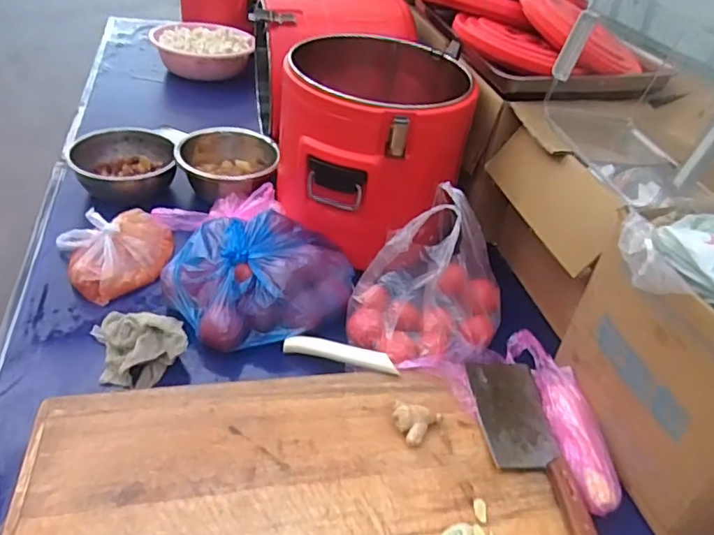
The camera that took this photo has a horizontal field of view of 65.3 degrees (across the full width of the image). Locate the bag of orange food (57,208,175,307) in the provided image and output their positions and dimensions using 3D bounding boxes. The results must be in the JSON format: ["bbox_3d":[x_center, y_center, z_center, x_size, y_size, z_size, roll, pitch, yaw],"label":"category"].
[{"bbox_3d":[-0.437,-0.046,1.033,0.194,0.089,0.188,-15,42,-27],"label":"bag of orange food"}]

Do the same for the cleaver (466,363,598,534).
[{"bbox_3d":[0.240,0.249,0.803,0.103,0.023,0.298,2,37,-6],"label":"cleaver"}]

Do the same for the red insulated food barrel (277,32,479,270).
[{"bbox_3d":[0.048,-0.253,1.121,0.393,0.309,0.314,-27,50,-37],"label":"red insulated food barrel"}]

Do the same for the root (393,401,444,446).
[{"bbox_3d":[0.086,0.225,0.799,0.070,0.034,0.056,11,37,5],"label":"root"}]

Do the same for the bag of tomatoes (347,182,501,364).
[{"bbox_3d":[0.134,0.023,0.937,0.271,0.191,0.214,-21,45,-32],"label":"bag of tomatoes"}]

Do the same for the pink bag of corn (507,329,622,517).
[{"bbox_3d":[0.309,0.208,0.835,0.070,0.046,0.310,-1,37,-11],"label":"pink bag of corn"}]

